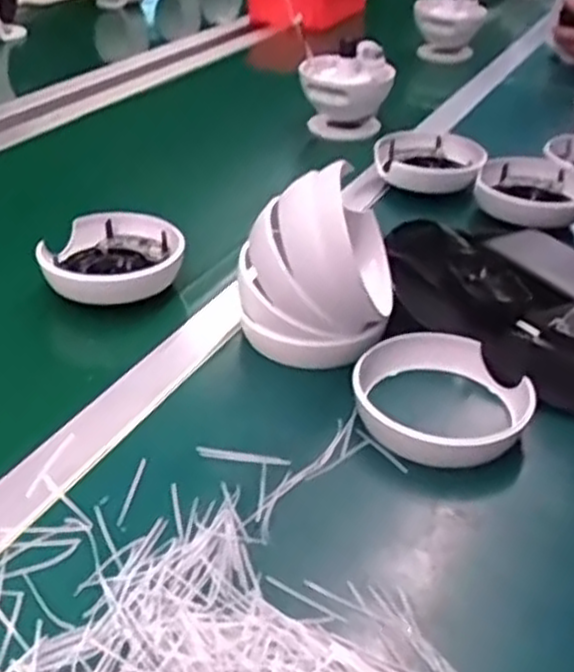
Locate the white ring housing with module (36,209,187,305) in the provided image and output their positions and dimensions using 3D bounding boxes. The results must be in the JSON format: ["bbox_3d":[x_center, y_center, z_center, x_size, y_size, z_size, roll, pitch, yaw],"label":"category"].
[{"bbox_3d":[-0.149,-0.067,0.651,0.105,0.034,0.112,1,33,-1],"label":"white ring housing with module"}]

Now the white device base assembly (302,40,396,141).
[{"bbox_3d":[0.073,-0.304,0.981,0.115,0.110,0.099,3,34,3],"label":"white device base assembly"}]

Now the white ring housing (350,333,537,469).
[{"bbox_3d":[0.104,0.041,0.520,0.117,0.030,0.107,5,33,6],"label":"white ring housing"}]

